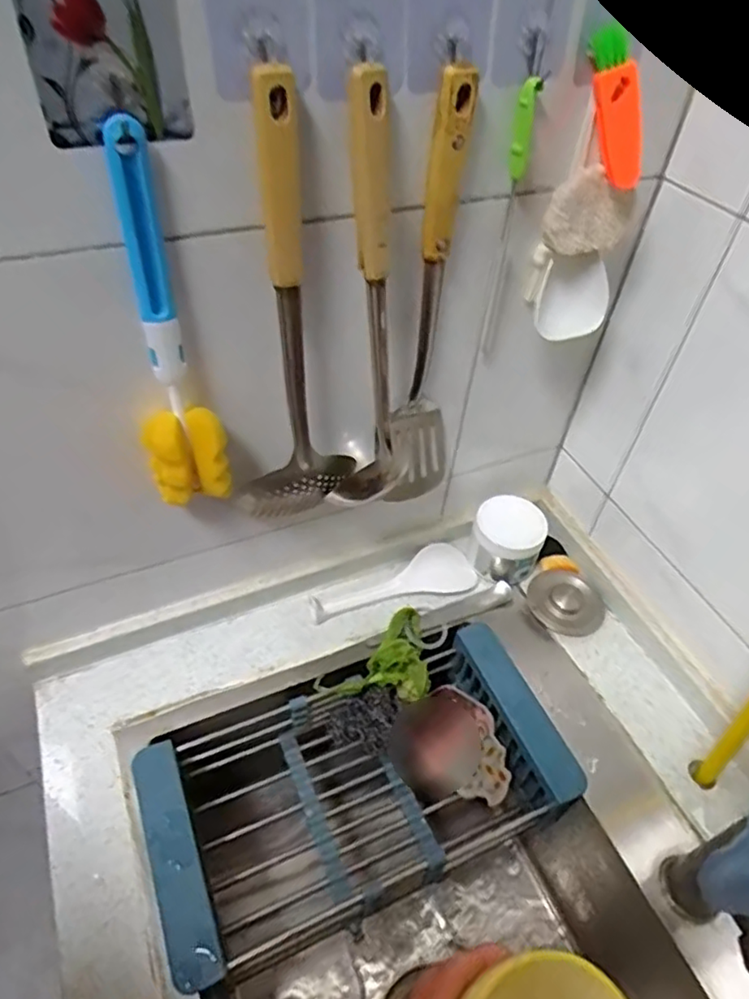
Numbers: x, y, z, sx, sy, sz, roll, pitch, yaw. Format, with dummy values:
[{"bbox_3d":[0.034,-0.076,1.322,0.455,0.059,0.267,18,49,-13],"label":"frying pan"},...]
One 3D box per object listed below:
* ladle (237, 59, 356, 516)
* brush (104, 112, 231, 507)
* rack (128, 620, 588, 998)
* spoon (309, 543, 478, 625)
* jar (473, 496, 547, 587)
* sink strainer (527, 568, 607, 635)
[{"bbox_3d":[-0.057,-0.106,0.448,0.100,0.329,0.048,-2,47,-6],"label":"ladle"},{"bbox_3d":[-0.137,-0.098,0.413,0.051,0.260,0.036,-15,50,-18],"label":"brush"},{"bbox_3d":[-0.015,0.278,0.612,0.383,0.087,0.198,-17,51,-19],"label":"rack"},{"bbox_3d":[0.022,0.092,0.713,0.189,0.017,0.059,-10,49,-13],"label":"spoon"},{"bbox_3d":[0.152,0.047,0.725,0.077,0.070,0.079,2,47,-2],"label":"jar"},{"bbox_3d":[0.216,0.112,0.708,0.074,0.022,0.083,-29,56,-28],"label":"sink strainer"}]

